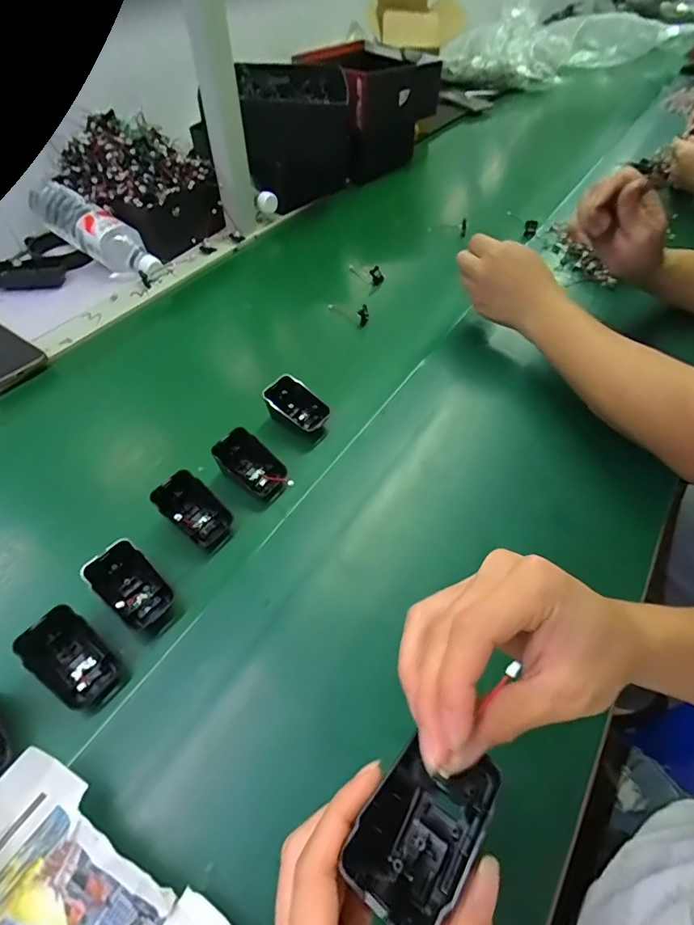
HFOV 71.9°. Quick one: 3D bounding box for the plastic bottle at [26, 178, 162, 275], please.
[{"bbox_3d":[-0.390,-0.356,0.730,0.249,0.056,0.063,33,57,9],"label":"plastic bottle"}]

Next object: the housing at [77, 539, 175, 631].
[{"bbox_3d":[-0.176,0.103,0.392,0.064,0.041,0.046,34,58,22],"label":"housing"}]

